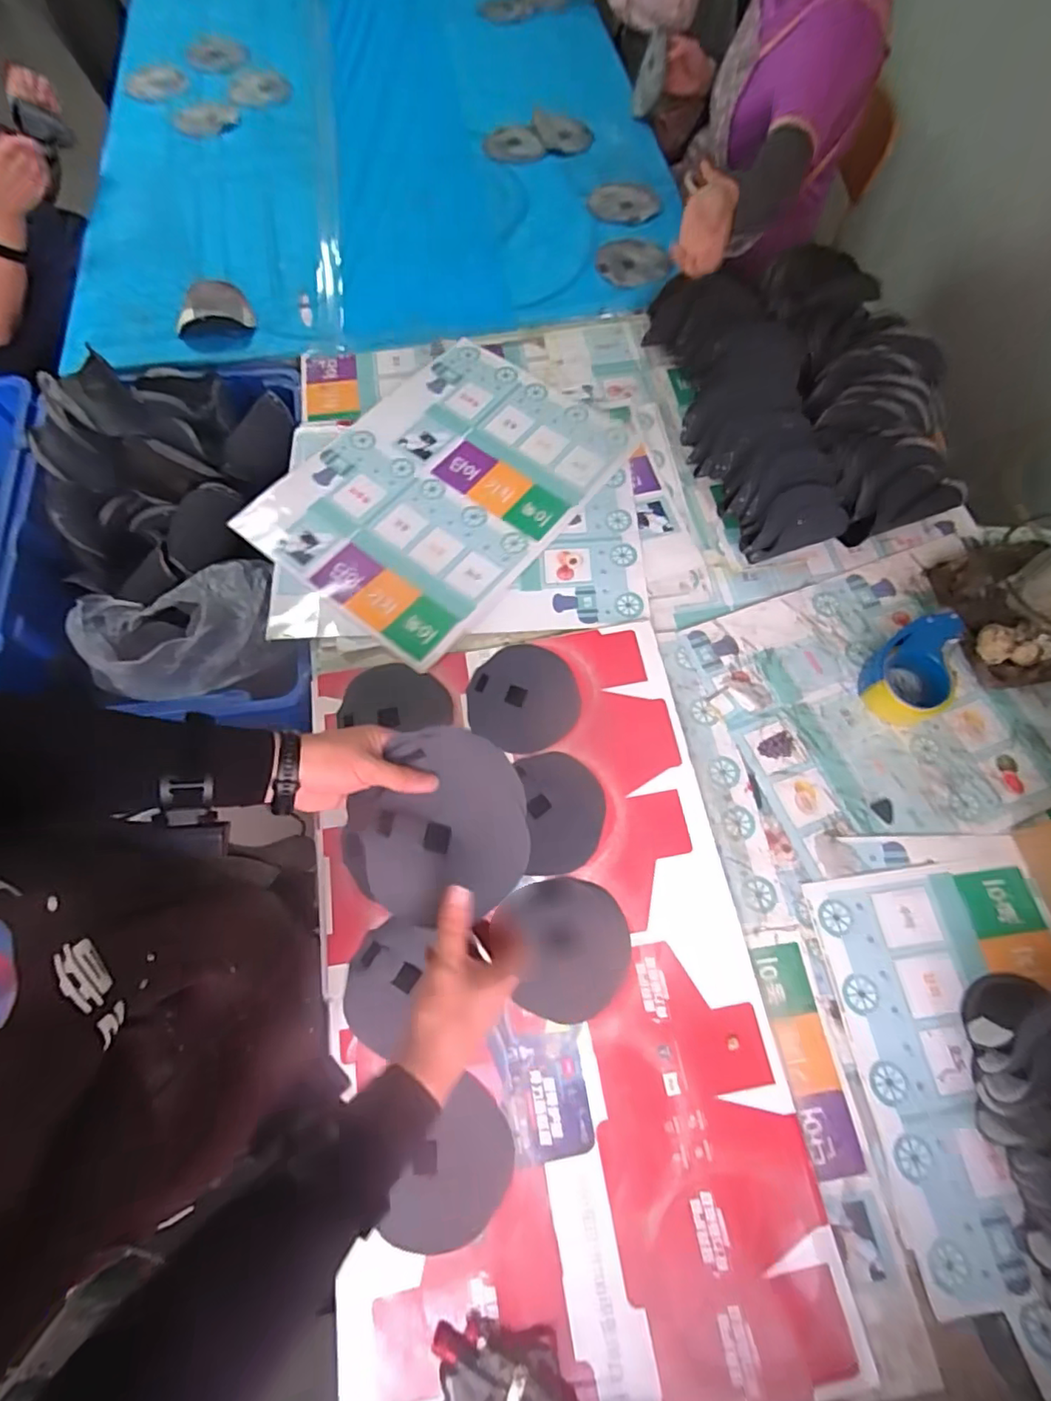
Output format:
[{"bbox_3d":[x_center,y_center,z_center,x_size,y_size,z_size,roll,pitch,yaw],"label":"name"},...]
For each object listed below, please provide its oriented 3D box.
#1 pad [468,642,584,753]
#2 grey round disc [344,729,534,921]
[{"bbox_3d":[-0.003,-0.004,0.756,0.140,0.006,0.144,1,66,-1],"label":"pad"},{"bbox_3d":[-0.081,0.112,0.539,0.159,0.027,0.166,3,79,-16],"label":"grey round disc"}]

